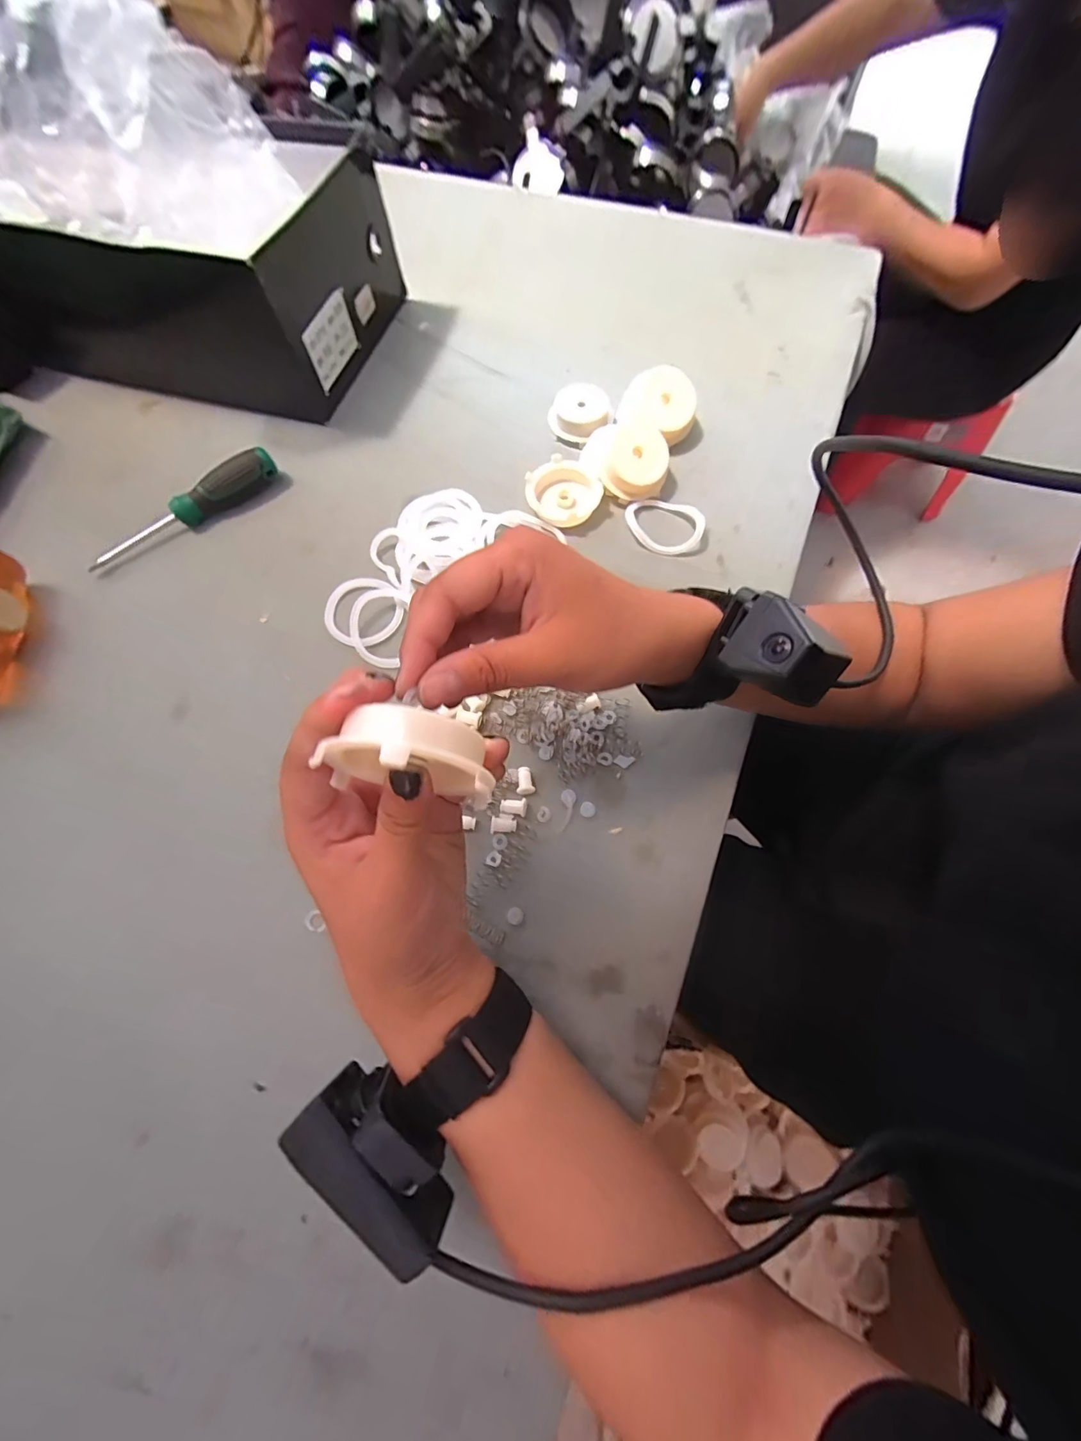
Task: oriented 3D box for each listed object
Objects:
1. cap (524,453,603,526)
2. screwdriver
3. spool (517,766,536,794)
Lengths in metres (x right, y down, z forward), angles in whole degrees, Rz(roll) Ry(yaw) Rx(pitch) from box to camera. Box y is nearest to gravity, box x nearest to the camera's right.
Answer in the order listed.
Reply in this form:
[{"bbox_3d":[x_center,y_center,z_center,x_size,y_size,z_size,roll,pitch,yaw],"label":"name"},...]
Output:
[{"bbox_3d":[0.019,-0.183,0.386,0.058,0.017,0.057,3,69,2],"label":"cap"},{"bbox_3d":[-0.284,-0.169,0.386,0.156,0.027,0.021,-35,72,-11],"label":"screwdriver"},{"bbox_3d":[-0.010,0.038,0.307,0.011,0.007,0.019,-11,69,-3],"label":"spool"}]

